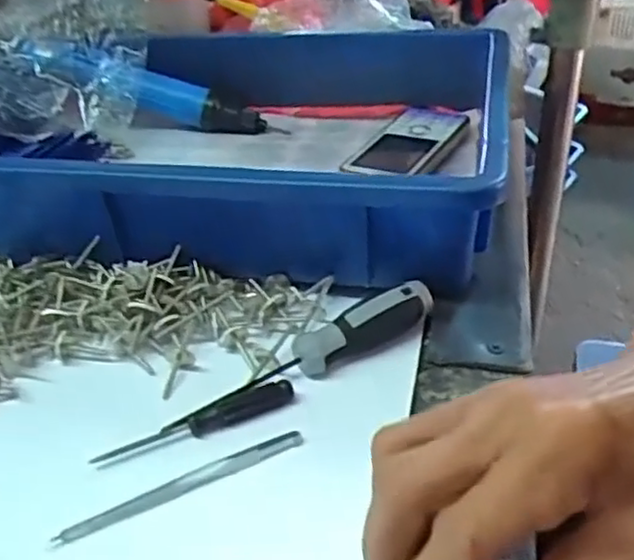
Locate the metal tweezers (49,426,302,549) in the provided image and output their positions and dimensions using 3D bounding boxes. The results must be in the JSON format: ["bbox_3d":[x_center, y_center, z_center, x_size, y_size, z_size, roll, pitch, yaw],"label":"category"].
[{"bbox_3d":[-0.055,0.084,0.295,0.104,0.006,0.008,-19,37,-21],"label":"metal tweezers"}]

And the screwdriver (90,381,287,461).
[{"bbox_3d":[-0.054,0.065,0.323,0.091,0.008,0.012,-16,36,-18],"label":"screwdriver"}]

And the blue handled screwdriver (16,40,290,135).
[{"bbox_3d":[-0.141,-0.161,0.599,0.221,0.030,0.036,19,33,-4],"label":"blue handled screwdriver"}]

